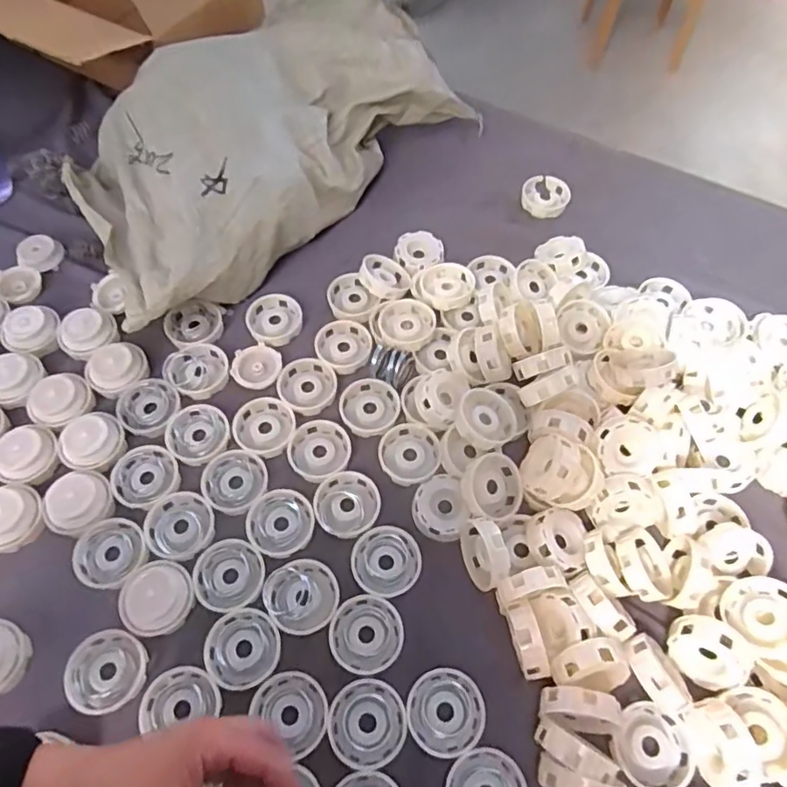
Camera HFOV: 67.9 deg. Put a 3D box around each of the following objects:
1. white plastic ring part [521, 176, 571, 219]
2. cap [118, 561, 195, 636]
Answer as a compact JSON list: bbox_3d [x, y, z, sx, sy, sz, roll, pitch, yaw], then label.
[{"bbox_3d":[0.201,-0.260,0.774,0.062,0.012,0.065,4,65,0],"label":"white plastic ring part"},{"bbox_3d":[-0.204,0.174,0.503,0.055,0.024,0.057,-9,66,-5],"label":"cap"}]

